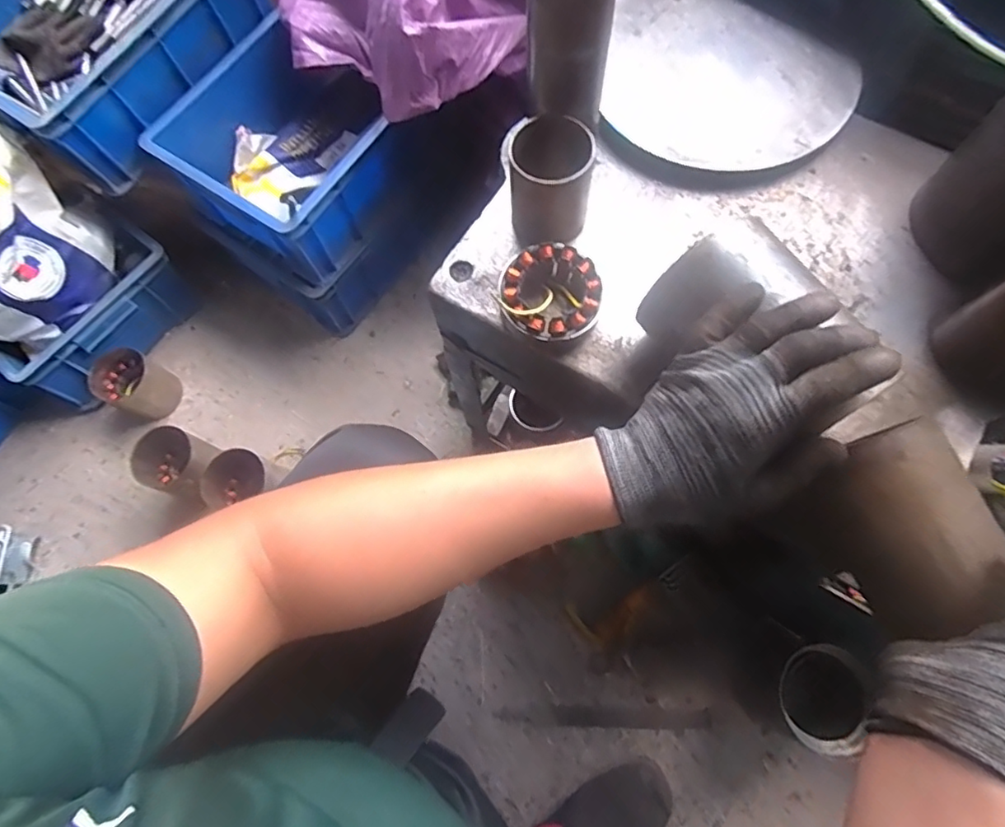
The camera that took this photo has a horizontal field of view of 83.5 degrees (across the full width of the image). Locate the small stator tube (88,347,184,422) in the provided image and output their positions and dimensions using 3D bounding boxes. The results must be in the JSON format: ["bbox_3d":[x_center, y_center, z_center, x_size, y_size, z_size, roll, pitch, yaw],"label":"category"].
[{"bbox_3d":[-0.610,-0.044,0.945,0.113,0.093,0.099,32,75,12],"label":"small stator tube"}]

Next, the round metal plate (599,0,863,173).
[{"bbox_3d":[0.225,-0.344,0.560,0.233,0.035,0.248,-1,71,2],"label":"round metal plate"}]

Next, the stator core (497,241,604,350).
[{"bbox_3d":[0.040,-0.095,0.487,0.083,0.050,0.089,-4,71,1],"label":"stator core"}]

